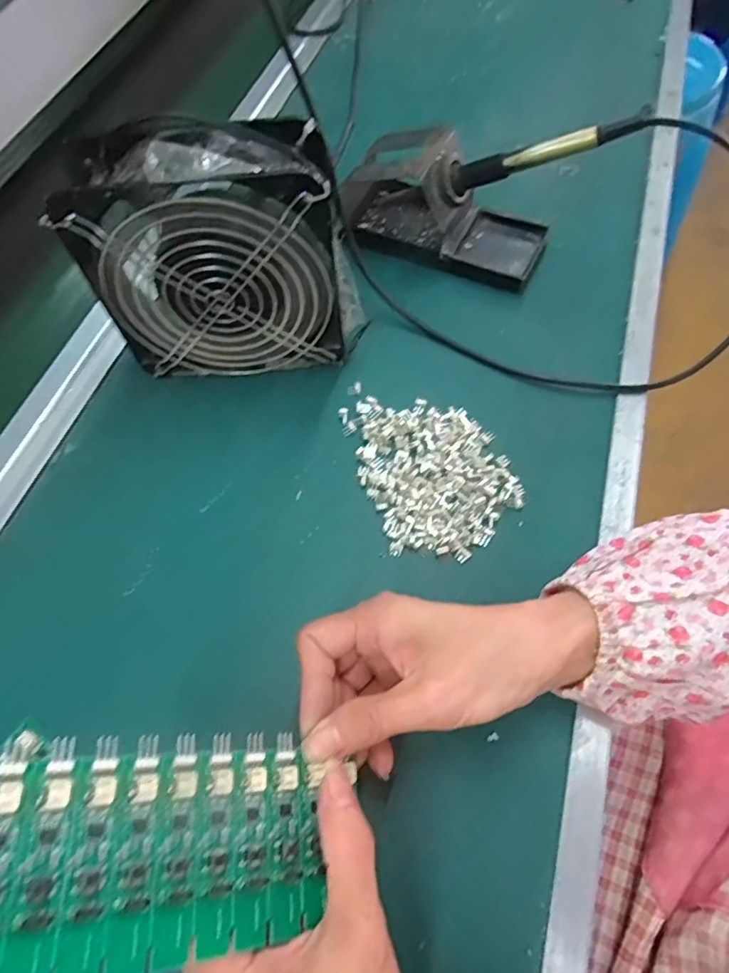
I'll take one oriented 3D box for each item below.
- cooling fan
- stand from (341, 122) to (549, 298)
[{"bbox_3d":[-0.086,-0.143,0.348,0.156,0.157,0.058,-4,62,0],"label":"cooling fan"},{"bbox_3d":[0.058,-0.224,0.429,0.169,0.070,0.074,23,66,14],"label":"stand"}]

